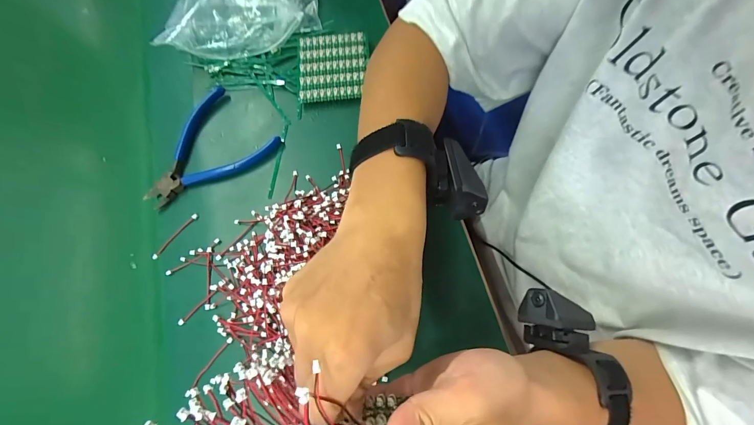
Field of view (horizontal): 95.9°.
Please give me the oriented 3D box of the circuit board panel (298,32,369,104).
[{"bbox_3d":[-0.050,-0.167,0.385,0.079,0.011,0.086,-4,73,2],"label":"circuit board panel"}]

